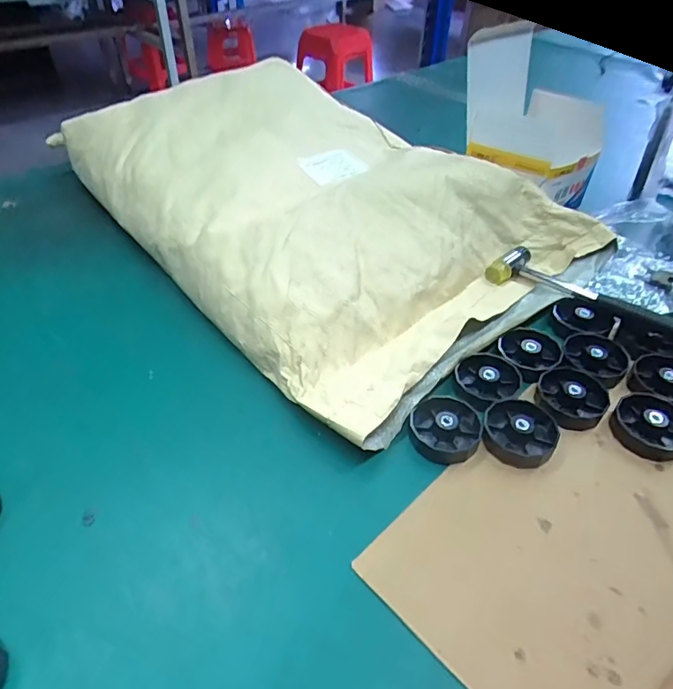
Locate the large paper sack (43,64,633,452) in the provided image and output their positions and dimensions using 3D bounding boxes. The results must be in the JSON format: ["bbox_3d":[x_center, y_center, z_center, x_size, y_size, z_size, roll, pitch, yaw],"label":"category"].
[{"bbox_3d":[-0.020,-0.214,0.711,0.479,0.149,0.649,-31,52,-29],"label":"large paper sack"}]

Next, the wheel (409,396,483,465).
[{"bbox_3d":[0.106,0.080,0.483,0.066,0.020,0.070,0,44,0],"label":"wheel"}]

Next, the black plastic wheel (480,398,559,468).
[{"bbox_3d":[0.178,0.082,0.481,0.067,0.024,0.068,14,45,13],"label":"black plastic wheel"}]

